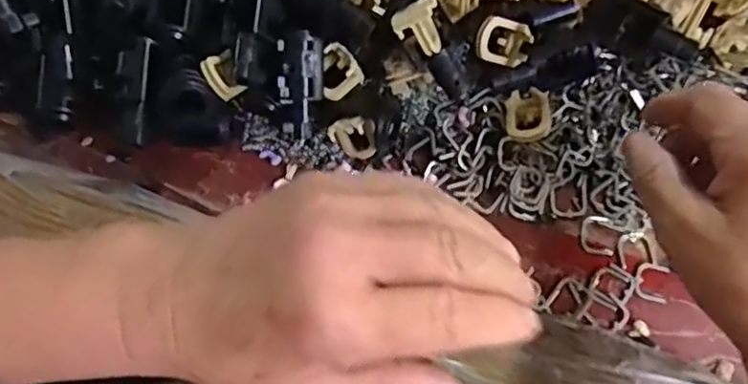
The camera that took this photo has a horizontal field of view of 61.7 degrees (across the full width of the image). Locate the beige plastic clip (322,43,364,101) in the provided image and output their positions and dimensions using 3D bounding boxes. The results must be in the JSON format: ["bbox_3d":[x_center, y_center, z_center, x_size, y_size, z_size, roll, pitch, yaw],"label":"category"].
[{"bbox_3d":[-0.018,-0.060,0.308,0.021,0.012,0.022,-31,81,-5],"label":"beige plastic clip"}]

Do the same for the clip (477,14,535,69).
[{"bbox_3d":[0.062,-0.073,0.304,0.025,0.010,0.022,7,110,-27],"label":"clip"}]

